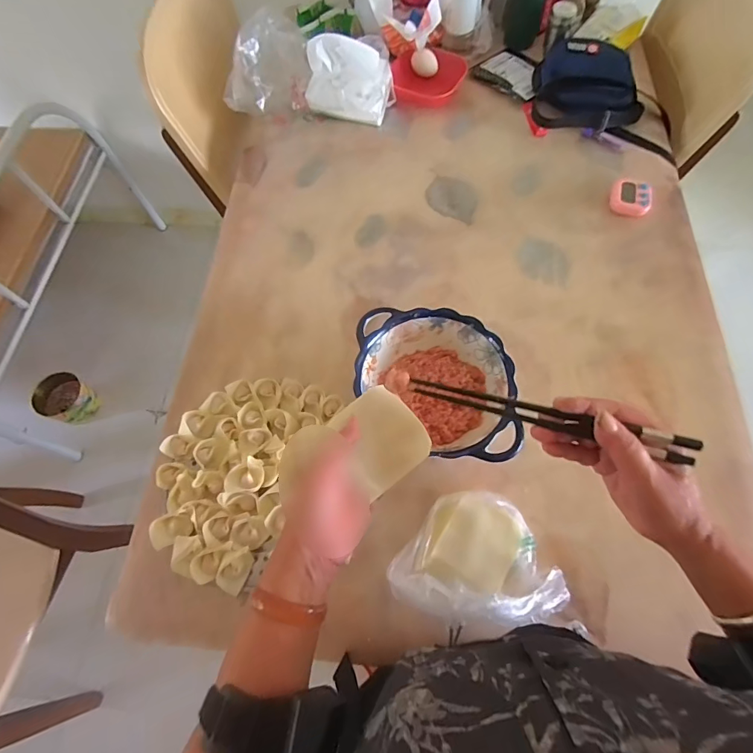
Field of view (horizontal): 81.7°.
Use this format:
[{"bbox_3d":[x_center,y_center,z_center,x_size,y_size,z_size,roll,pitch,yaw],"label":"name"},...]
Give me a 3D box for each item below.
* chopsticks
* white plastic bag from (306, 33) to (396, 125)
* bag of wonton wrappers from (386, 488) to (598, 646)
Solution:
[{"bbox_3d":[0.134,0.032,0.352,0.217,0.018,0.016,13,67,19],"label":"chopsticks"},{"bbox_3d":[-0.052,-0.549,0.806,0.151,0.118,0.066,10,67,6],"label":"white plastic bag"},{"bbox_3d":[0.128,0.200,0.489,0.208,0.069,0.132,5,67,4],"label":"bag of wonton wrappers"}]

